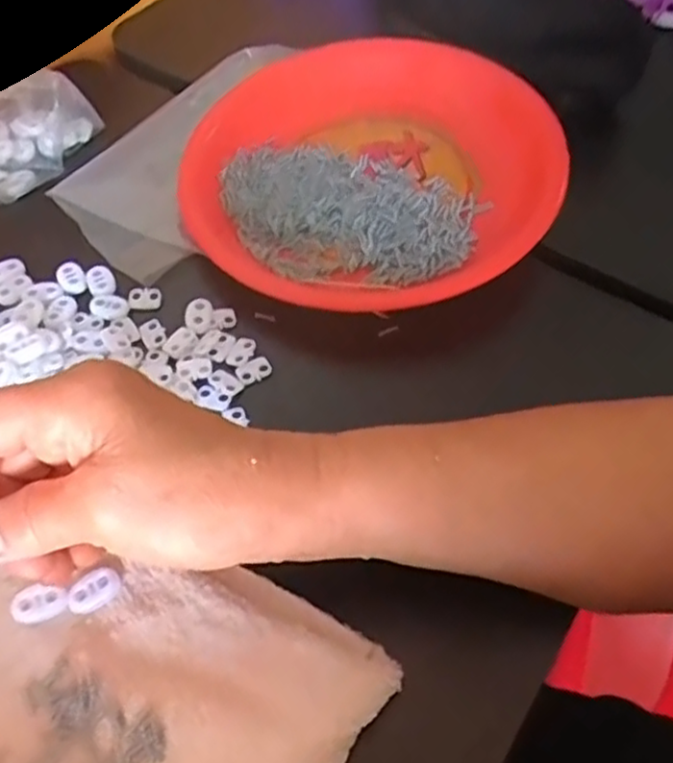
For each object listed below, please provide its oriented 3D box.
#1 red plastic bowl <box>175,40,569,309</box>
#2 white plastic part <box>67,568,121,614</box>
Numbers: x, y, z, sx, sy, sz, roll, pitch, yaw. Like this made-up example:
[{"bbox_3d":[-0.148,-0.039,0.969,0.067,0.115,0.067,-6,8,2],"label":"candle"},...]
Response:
[{"bbox_3d":[0.021,-0.141,0.444,0.217,0.041,0.217,0,56,0],"label":"red plastic bowl"},{"bbox_3d":[-0.101,0.088,0.298,0.021,0.006,0.012,-31,61,-20],"label":"white plastic part"}]

